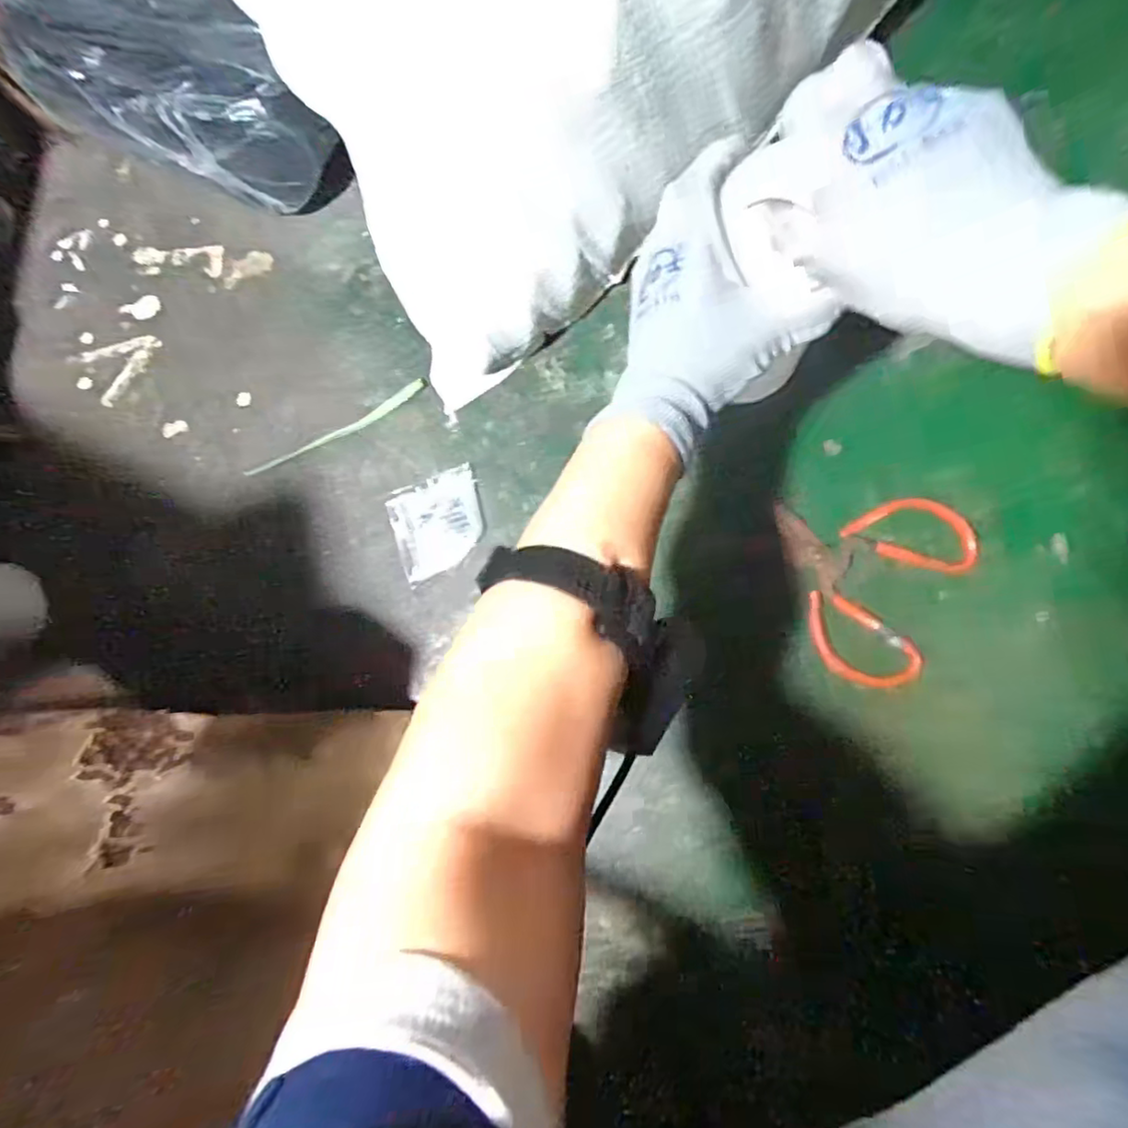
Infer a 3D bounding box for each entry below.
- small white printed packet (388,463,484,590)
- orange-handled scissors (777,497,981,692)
[{"bbox_3d":[-0.104,-0.034,0.540,0.080,0.012,0.075,-24,84,5],"label":"small white printed packet"},{"bbox_3d":[0.241,0.022,0.497,0.141,0.009,0.140,0,86,7],"label":"orange-handled scissors"}]

